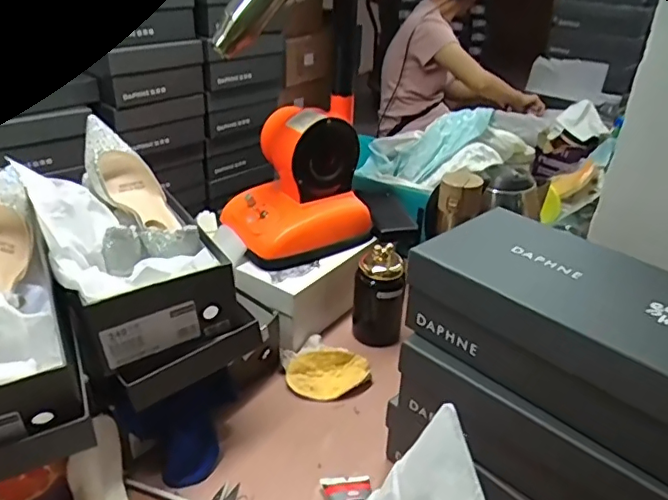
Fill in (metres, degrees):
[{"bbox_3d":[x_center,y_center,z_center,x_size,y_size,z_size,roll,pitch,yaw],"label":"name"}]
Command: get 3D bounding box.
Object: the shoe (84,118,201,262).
[{"bbox_3d":[-0.244,-0.073,0.712,0.081,0.072,0.261,-22,53,-35],"label":"shoe"}]

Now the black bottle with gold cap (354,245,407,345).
[{"bbox_3d":[0.070,0.081,0.851,0.073,0.163,0.060,1,31,-3],"label":"black bottle with gold cap"}]

